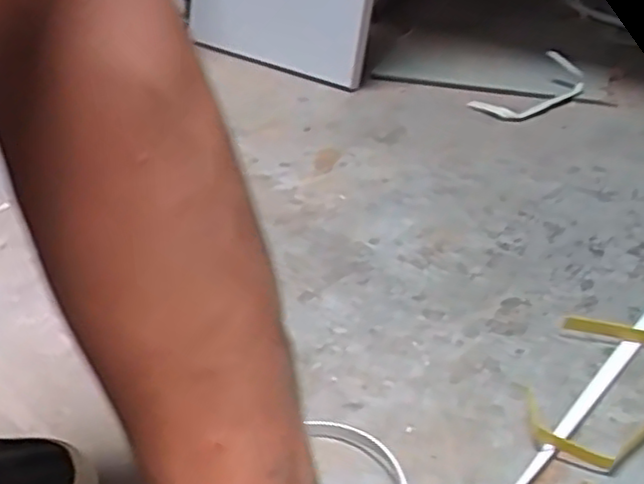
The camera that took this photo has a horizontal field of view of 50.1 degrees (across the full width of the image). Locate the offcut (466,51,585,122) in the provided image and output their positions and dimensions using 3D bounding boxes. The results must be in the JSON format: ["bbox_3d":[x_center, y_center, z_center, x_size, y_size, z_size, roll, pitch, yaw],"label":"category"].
[{"bbox_3d":[0.261,-0.190,0.862,0.141,0.017,0.071,-30,56,-15],"label":"offcut"}]

